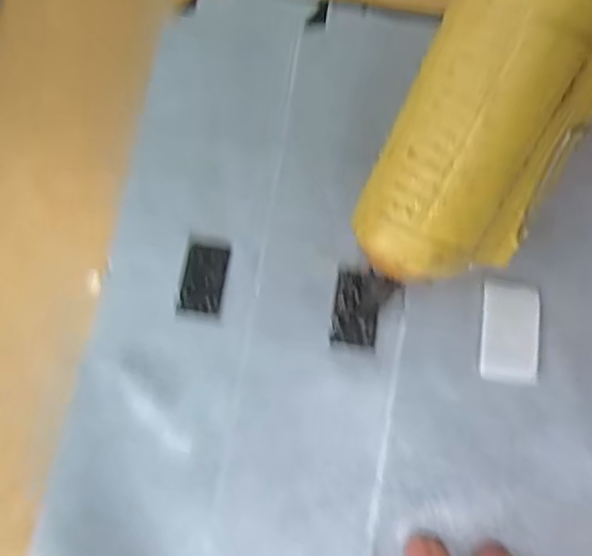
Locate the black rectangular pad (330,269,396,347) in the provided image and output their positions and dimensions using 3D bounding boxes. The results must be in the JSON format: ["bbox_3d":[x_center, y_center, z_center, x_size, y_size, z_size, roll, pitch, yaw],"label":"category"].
[{"bbox_3d":[0.022,0.010,0.218,0.018,0.004,0.027,13,74,4],"label":"black rectangular pad"}]

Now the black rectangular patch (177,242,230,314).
[{"bbox_3d":[-0.033,0.000,0.223,0.015,0.004,0.025,8,73,2],"label":"black rectangular patch"}]

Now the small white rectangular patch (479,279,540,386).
[{"bbox_3d":[0.073,0.018,0.214,0.019,0.004,0.034,8,73,2],"label":"small white rectangular patch"}]

